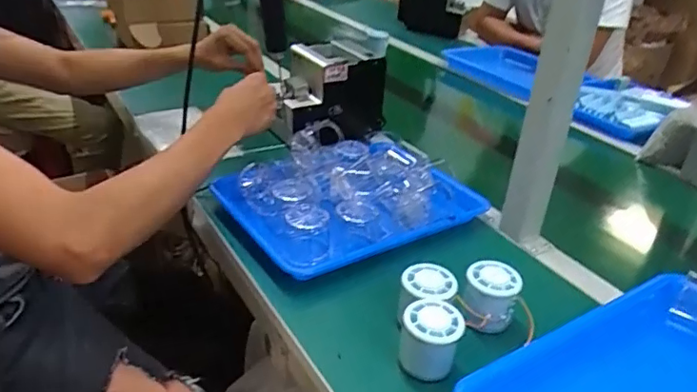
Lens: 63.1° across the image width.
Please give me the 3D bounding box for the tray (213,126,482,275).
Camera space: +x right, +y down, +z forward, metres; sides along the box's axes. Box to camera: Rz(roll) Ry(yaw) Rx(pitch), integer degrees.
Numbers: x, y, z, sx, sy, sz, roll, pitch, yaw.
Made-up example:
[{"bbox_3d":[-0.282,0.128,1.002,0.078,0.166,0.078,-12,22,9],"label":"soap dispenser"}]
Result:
[{"bbox_3d":[0.003,-0.016,0.787,0.317,0.102,0.219,-15,35,-31],"label":"tray"}]

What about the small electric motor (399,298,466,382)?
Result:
[{"bbox_3d":[0.079,0.138,0.553,0.055,0.054,0.056,8,29,6],"label":"small electric motor"}]

